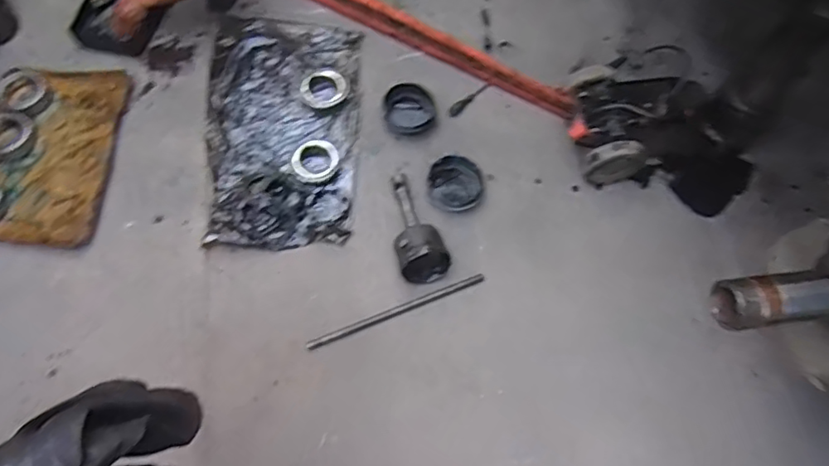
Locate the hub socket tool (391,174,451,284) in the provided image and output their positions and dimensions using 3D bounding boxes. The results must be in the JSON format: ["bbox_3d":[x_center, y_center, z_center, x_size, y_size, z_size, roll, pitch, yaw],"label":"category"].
[{"bbox_3d":[-0.003,-0.033,1.508,0.134,0.113,0.314,-13,68,-8],"label":"hub socket tool"}]

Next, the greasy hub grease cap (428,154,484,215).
[{"bbox_3d":[0.119,-0.139,1.601,0.151,0.034,0.165,1,67,-3],"label":"greasy hub grease cap"}]

